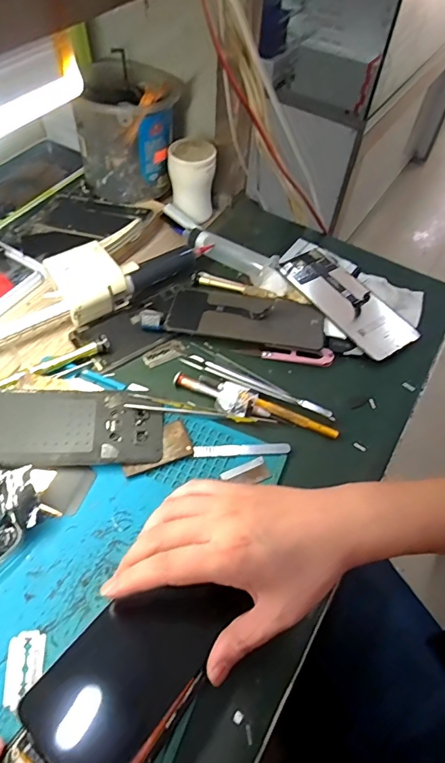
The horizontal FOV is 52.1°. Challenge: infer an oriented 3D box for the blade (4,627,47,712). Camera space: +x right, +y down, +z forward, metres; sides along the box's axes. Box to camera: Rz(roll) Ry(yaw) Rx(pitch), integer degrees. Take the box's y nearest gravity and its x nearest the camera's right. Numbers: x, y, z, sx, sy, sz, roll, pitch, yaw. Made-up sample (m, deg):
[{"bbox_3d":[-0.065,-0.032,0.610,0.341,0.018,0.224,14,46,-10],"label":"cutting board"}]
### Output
[{"bbox_3d":[-0.129,0.188,0.298,0.023,0.004,0.043,-2,55,-12],"label":"blade"}]

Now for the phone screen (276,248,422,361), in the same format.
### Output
[{"bbox_3d":[0.134,-0.091,0.492,0.071,0.011,0.158,-28,61,-21],"label":"phone screen"}]

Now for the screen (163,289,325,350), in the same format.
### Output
[{"bbox_3d":[0.025,-0.067,0.470,0.157,0.009,0.067,7,54,3],"label":"screen"}]

